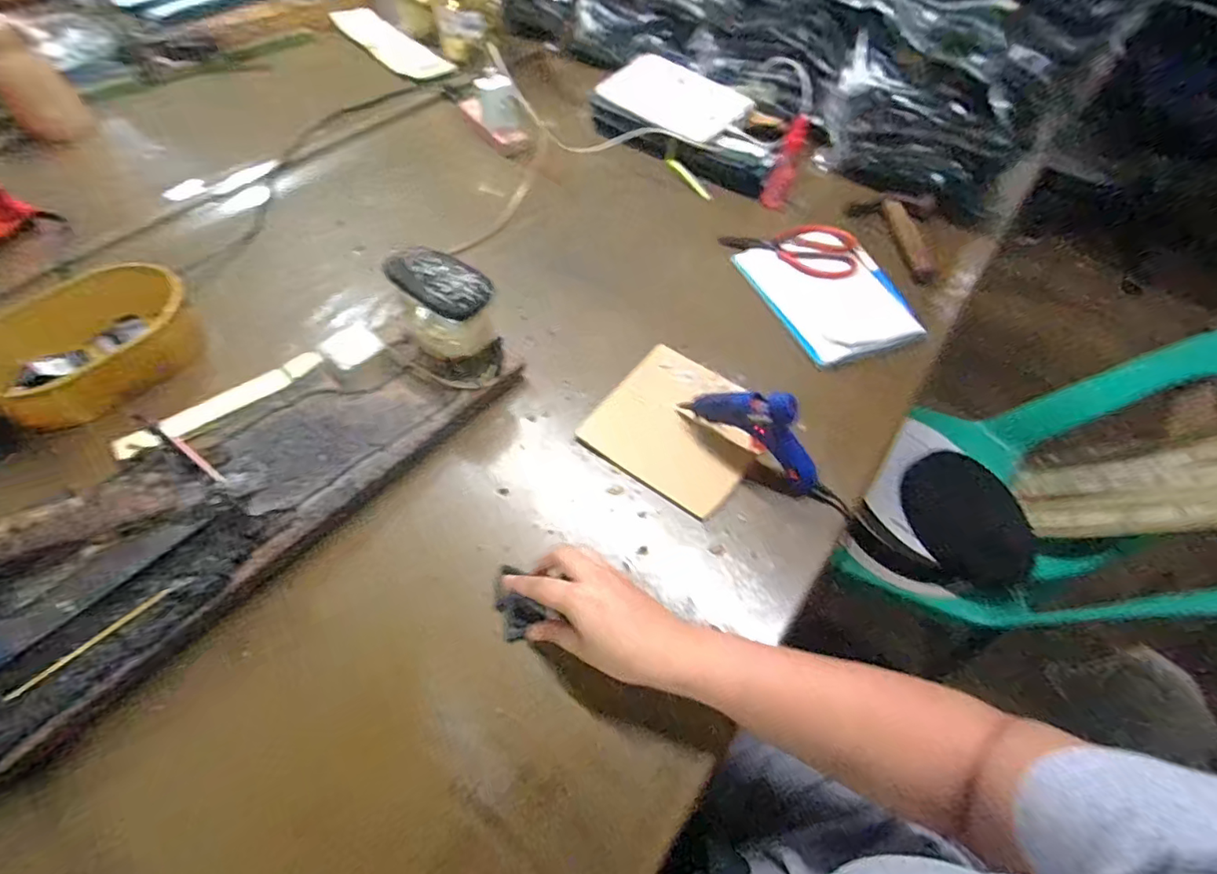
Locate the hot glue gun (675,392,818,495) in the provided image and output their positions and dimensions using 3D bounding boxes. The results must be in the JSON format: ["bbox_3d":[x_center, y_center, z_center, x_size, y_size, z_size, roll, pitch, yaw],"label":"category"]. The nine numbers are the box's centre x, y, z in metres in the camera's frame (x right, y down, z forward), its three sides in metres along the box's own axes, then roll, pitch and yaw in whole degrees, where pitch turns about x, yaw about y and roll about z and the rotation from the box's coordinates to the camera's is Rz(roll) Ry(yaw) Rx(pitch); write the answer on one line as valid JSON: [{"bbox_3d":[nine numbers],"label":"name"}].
[{"bbox_3d":[0.136,-0.010,0.489,0.138,0.089,0.024,32,59,18],"label":"hot glue gun"}]

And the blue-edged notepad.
[{"bbox_3d":[0.276,-0.181,0.663,0.163,0.013,0.204,-17,59,-15],"label":"blue-edged notepad"}]

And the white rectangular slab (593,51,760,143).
[{"bbox_3d":[0.109,-0.539,0.845,0.224,0.015,0.124,35,75,16],"label":"white rectangular slab"}]

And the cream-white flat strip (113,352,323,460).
[{"bbox_3d":[-0.360,-0.036,0.508,0.026,0.004,0.180,35,50,17],"label":"cream-white flat strip"}]

